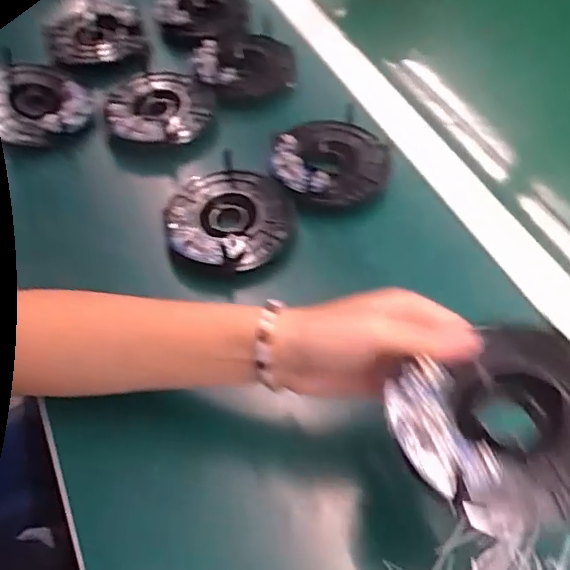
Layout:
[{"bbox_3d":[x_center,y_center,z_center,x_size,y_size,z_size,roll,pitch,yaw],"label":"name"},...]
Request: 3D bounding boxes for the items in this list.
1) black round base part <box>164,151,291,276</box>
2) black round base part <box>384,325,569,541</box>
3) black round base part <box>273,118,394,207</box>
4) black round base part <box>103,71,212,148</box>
[{"bbox_3d":[-0.043,-0.054,0.471,0.093,0.026,0.109,-5,54,-1],"label":"black round base part"},{"bbox_3d":[0.102,0.058,0.259,0.101,0.014,0.085,-21,57,-17],"label":"black round base part"},{"bbox_3d":[0.040,-0.104,0.502,0.093,0.028,0.097,-1,54,2],"label":"black round base part"},{"bbox_3d":[-0.120,-0.165,0.551,0.099,0.025,0.093,-1,54,2],"label":"black round base part"}]

